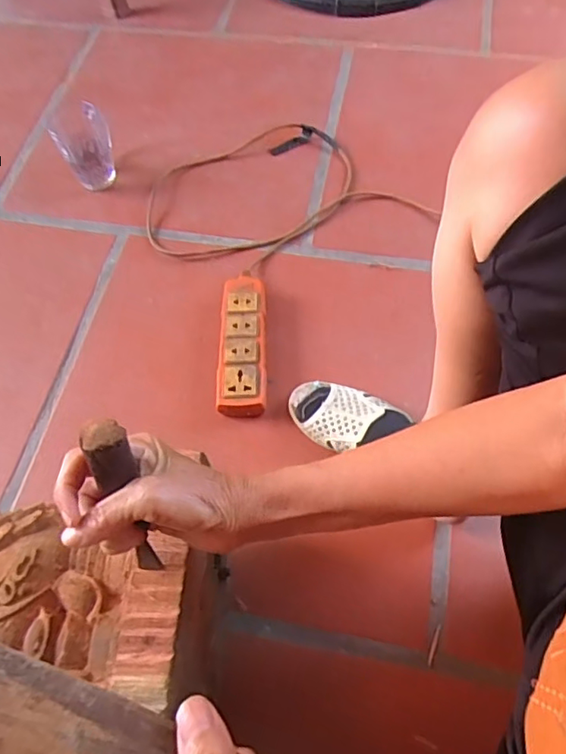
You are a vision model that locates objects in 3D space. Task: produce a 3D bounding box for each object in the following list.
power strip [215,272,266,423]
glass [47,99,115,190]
[{"bbox_3d":[-0.053,-0.048,0.746,0.063,0.039,0.211,-2,61,1],"label":"power strip"},{"bbox_3d":[-0.310,-0.359,0.884,0.083,0.109,0.079,-18,62,-8],"label":"glass"}]

